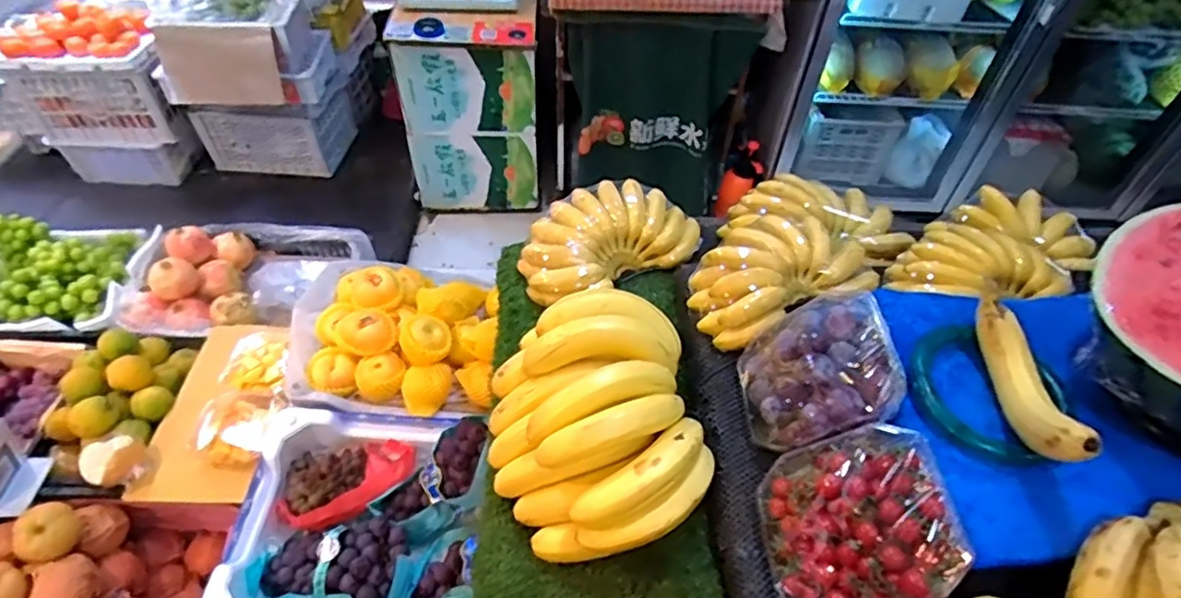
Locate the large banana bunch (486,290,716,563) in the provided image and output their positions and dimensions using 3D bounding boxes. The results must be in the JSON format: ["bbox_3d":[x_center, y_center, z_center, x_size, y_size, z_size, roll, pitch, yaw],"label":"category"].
[{"bbox_3d":[0.006,0.110,0.641,0.215,0.097,0.271,-7,50,-9],"label":"large banana bunch"}]

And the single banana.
[{"bbox_3d":[0.376,0.067,0.548,0.031,0.078,0.176,5,49,1],"label":"single banana"}]

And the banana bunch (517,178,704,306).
[{"bbox_3d":[0.023,-0.087,0.847,0.256,0.054,0.147,-20,53,-19],"label":"banana bunch"}]

